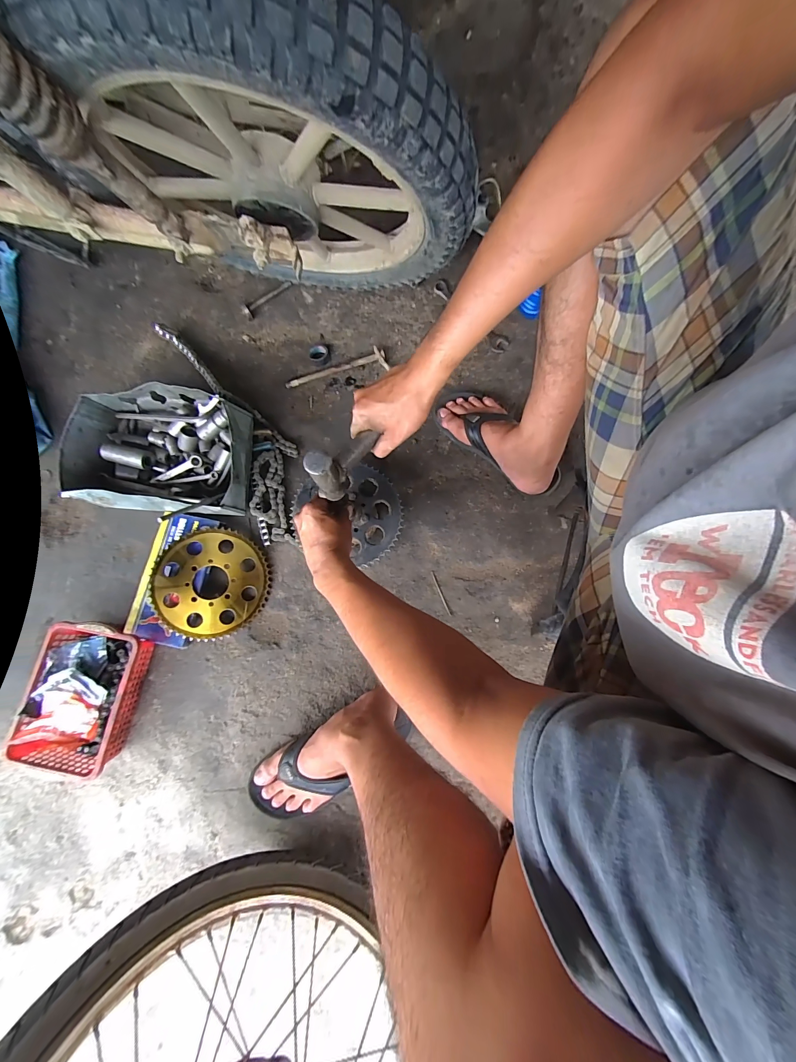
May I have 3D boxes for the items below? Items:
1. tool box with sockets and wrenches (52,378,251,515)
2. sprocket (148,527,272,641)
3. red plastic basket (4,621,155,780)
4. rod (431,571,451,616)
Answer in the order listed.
[{"bbox_3d":[-0.454,-0.152,0.674,0.352,0.111,0.225,6,77,2],"label":"tool box with sockets and wrenches"},{"bbox_3d":[-0.350,0.097,0.648,0.201,0.011,0.200,2,82,-11],"label":"sprocket"},{"bbox_3d":[-0.537,0.279,0.599,0.158,0.067,0.225,7,77,2],"label":"red plastic basket"},{"bbox_3d":[0.083,0.120,0.664,0.007,0.004,0.089,-22,78,-4],"label":"rod"}]

